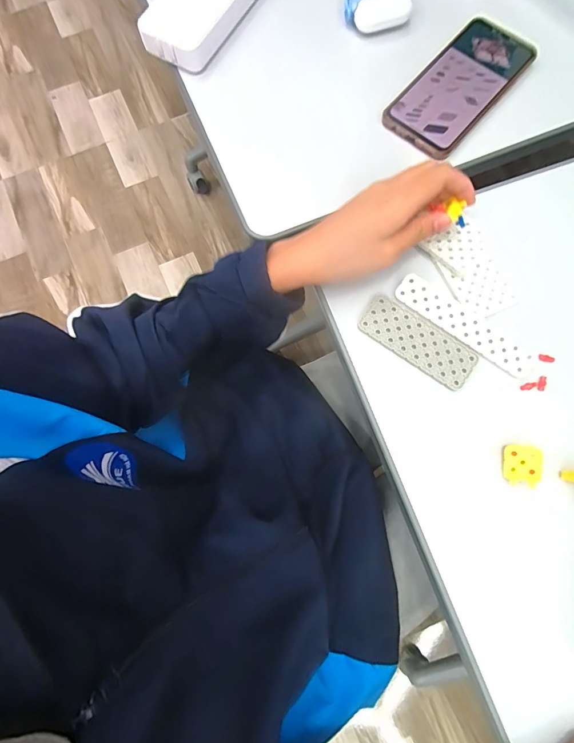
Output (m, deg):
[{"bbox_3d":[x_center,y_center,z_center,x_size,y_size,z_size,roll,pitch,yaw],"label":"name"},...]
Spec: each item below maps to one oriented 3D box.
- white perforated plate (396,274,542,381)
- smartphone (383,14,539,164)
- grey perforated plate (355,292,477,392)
[{"bbox_3d":[0.150,-0.039,0.327,0.125,0.005,0.025,37,79,8],"label":"white perforated plate"},{"bbox_3d":[0.168,-0.278,0.373,0.075,0.007,0.156,41,80,9],"label":"smartphone"},{"bbox_3d":[0.111,-0.026,0.327,0.100,0.004,0.037,35,79,8],"label":"grey perforated plate"}]

